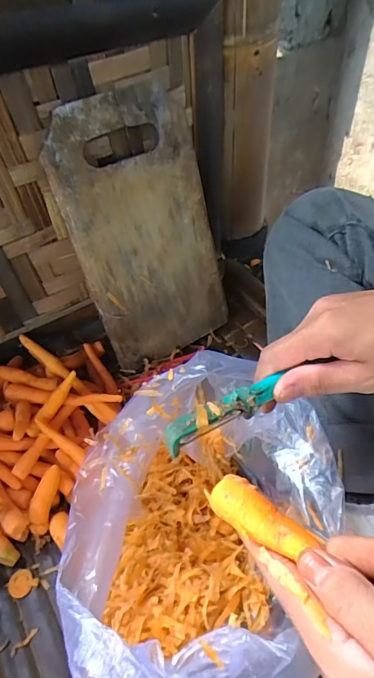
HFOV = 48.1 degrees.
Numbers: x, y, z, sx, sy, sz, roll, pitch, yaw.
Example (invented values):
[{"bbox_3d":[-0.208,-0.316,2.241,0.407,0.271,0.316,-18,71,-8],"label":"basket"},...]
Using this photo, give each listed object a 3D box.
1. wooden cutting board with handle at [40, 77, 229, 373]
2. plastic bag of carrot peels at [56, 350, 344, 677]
[{"bbox_3d":[-0.042,-0.108,0.454,0.154,0.276,0.009,-26,33,-21],"label":"wooden cutting board with handle"},{"bbox_3d":[0.005,0.124,0.304,0.170,0.161,0.205,26,58,22],"label":"plastic bag of carrot peels"}]

